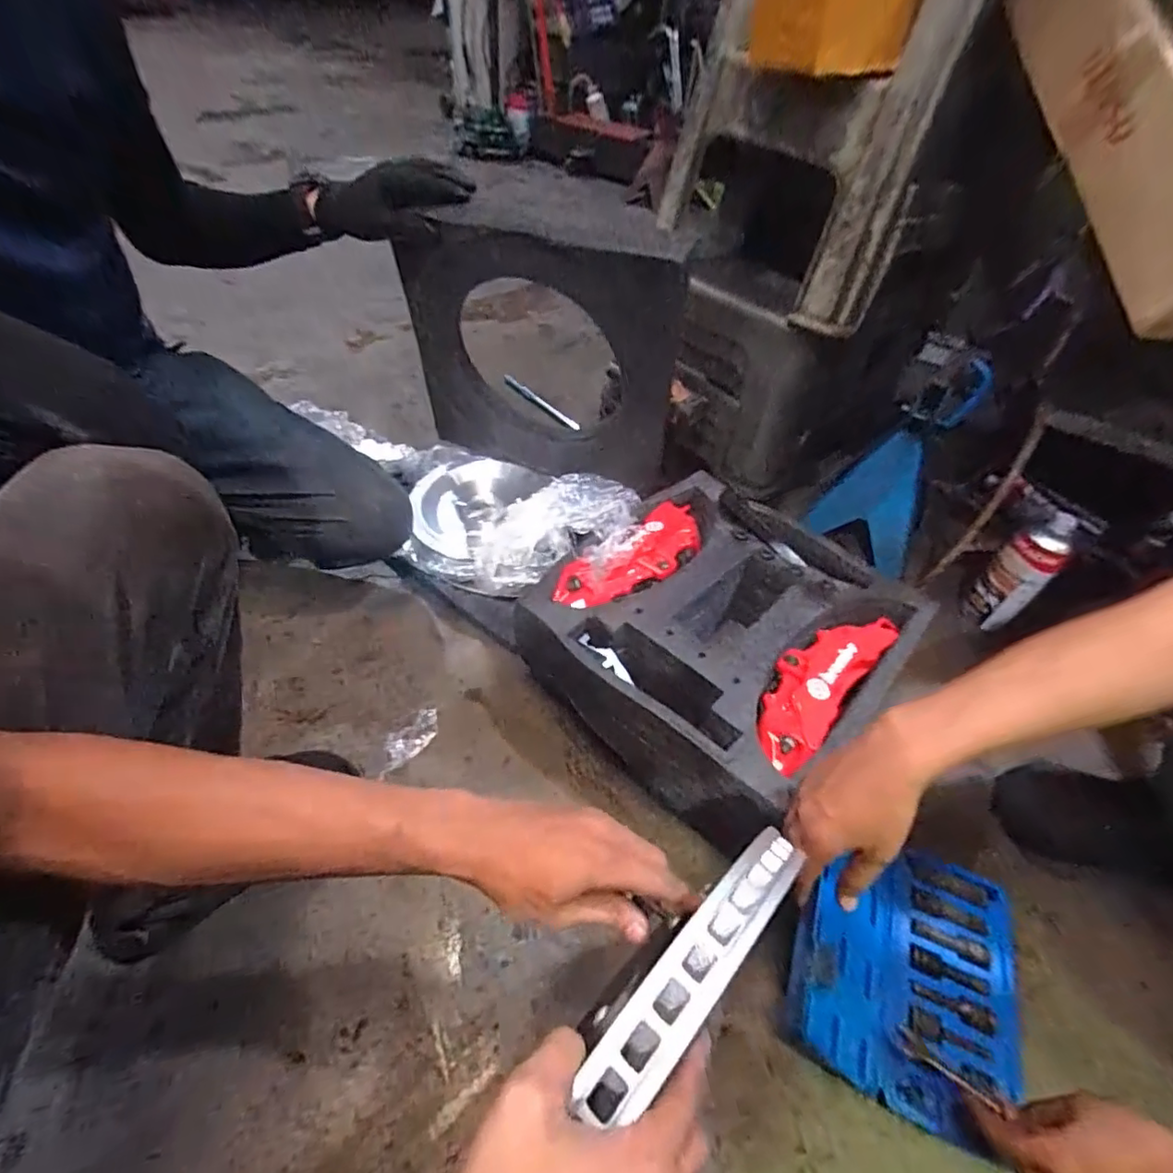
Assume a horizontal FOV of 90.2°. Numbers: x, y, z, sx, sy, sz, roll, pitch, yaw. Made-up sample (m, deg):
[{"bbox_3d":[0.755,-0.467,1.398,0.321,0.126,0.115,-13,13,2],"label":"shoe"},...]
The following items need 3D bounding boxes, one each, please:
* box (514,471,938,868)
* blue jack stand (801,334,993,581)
[{"bbox_3d":[0.172,0.068,0.808,0.411,0.162,0.424,-32,58,-30],"label":"box"},{"bbox_3d":[0.516,-0.210,0.993,0.186,0.327,0.144,18,49,10],"label":"blue jack stand"}]

